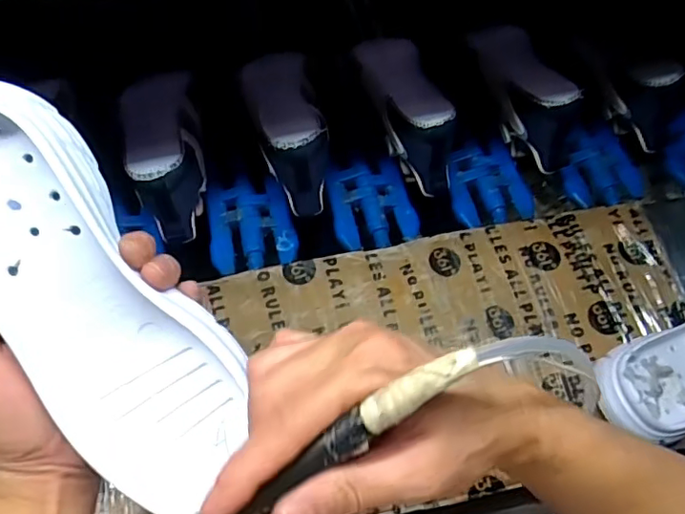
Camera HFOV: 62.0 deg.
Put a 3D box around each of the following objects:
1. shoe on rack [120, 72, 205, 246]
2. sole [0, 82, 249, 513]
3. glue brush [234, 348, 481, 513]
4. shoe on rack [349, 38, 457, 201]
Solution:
[{"bbox_3d":[-0.191,-0.125,0.615,0.080,0.101,0.216,-11,69,-7],"label":"shoe on rack"},{"bbox_3d":[-0.130,0.024,0.295,0.089,0.026,0.232,-34,101,-15],"label":"sole"},{"bbox_3d":[-0.023,0.086,0.226,0.174,0.013,0.016,-34,73,7],"label":"glue brush"},{"bbox_3d":[0.072,-0.179,0.649,0.077,0.096,0.223,-8,69,-6],"label":"shoe on rack"}]

